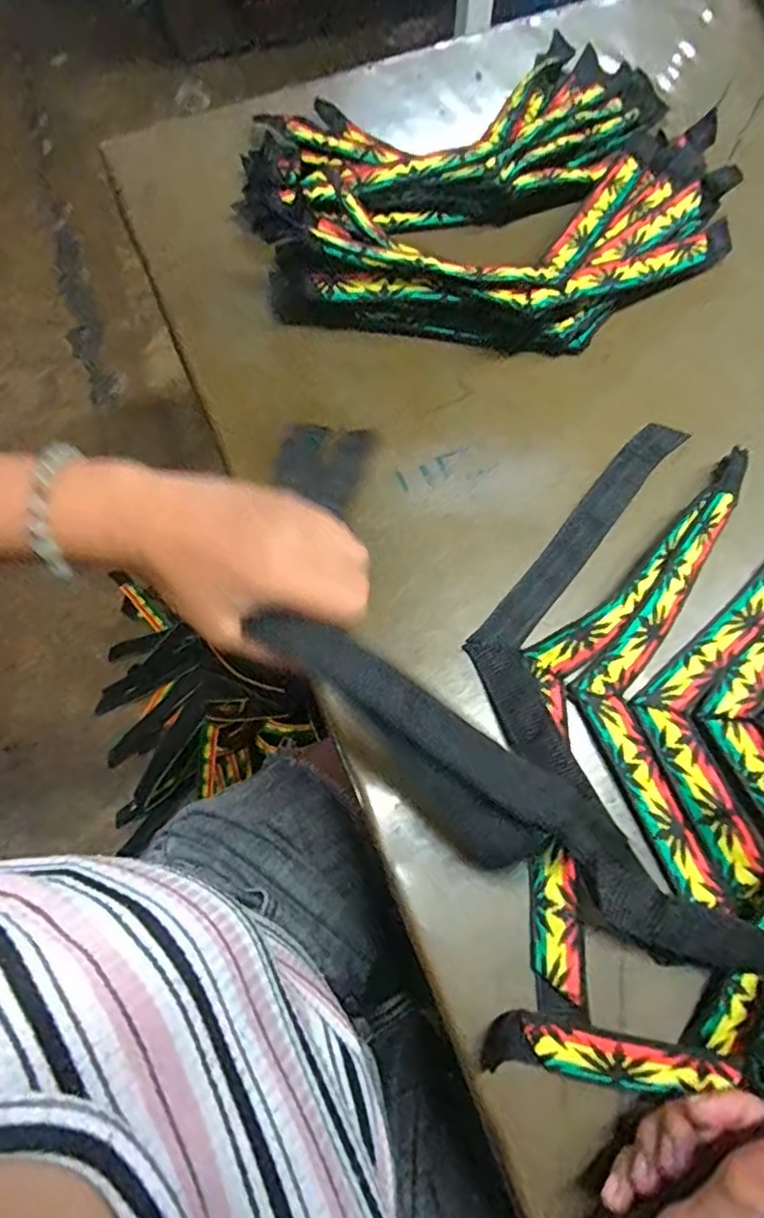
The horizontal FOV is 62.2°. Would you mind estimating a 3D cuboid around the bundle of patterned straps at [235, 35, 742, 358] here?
[{"bbox_3d":[0.085,-0.332,0.490,0.371,0.052,0.312,-14,69,-3],"label":"bundle of patterned straps"}]

